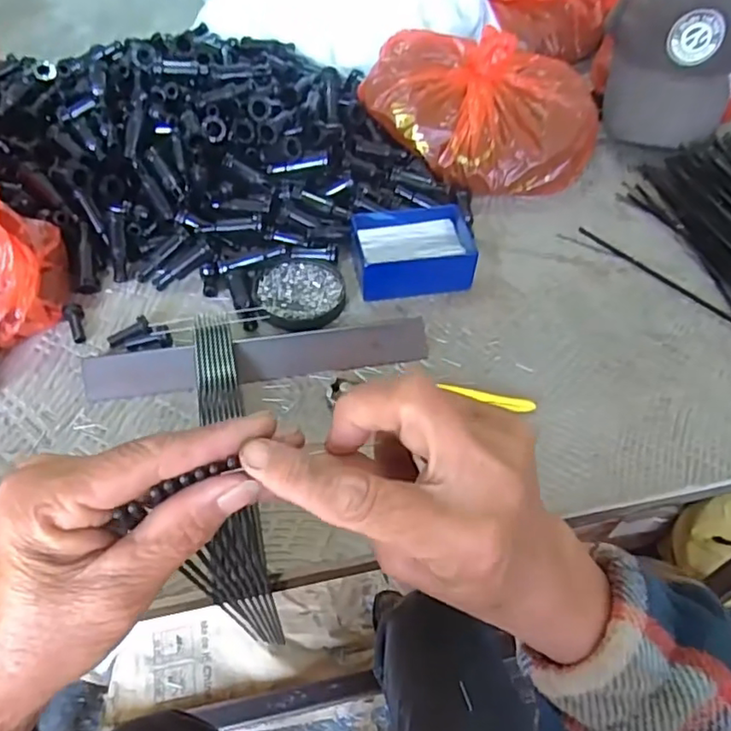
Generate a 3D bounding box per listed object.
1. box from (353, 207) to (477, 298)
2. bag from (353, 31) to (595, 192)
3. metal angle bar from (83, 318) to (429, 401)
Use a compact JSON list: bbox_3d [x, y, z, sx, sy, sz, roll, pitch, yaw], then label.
[{"bbox_3d":[0.045,-0.114,0.574,0.114,0.050,0.084,-7,52,-7],"label":"box"},{"bbox_3d":[0.133,-0.277,0.666,0.259,0.115,0.170,-7,52,-7],"label":"bag"},{"bbox_3d":[-0.086,-0.005,0.493,0.277,0.027,0.035,-7,52,-7],"label":"metal angle bar"}]

